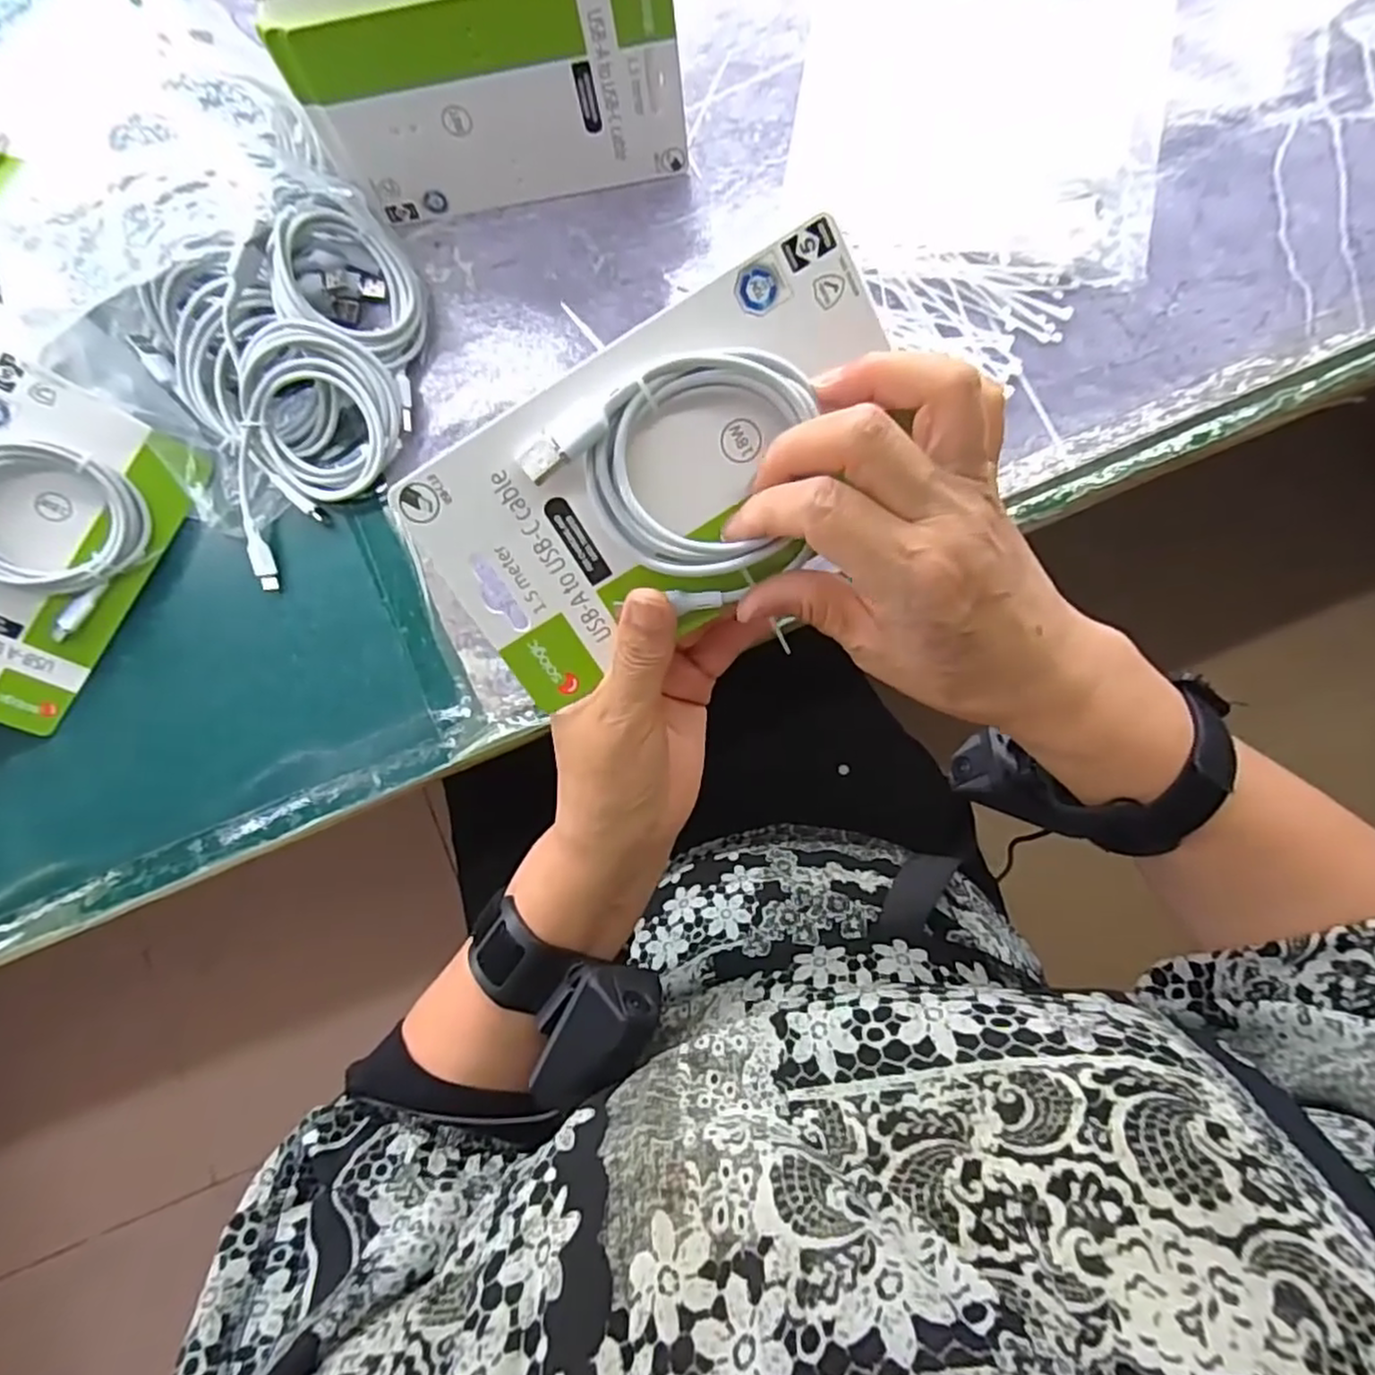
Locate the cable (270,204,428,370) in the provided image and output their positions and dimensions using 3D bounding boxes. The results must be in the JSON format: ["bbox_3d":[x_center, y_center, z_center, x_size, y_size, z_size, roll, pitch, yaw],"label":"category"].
[{"bbox_3d":[-0.181,-0.221,0.388,0.080,0.017,0.072,21,73,-28],"label":"cable"}]

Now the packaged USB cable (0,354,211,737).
[{"bbox_3d":[-0.351,-0.071,0.378,0.101,0.017,0.178,31,88,-31],"label":"packaged USB cable"}]

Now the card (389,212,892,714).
[{"bbox_3d":[-0.004,-0.073,0.253,0.175,0.018,0.097,-31,107,4],"label":"card"}]

